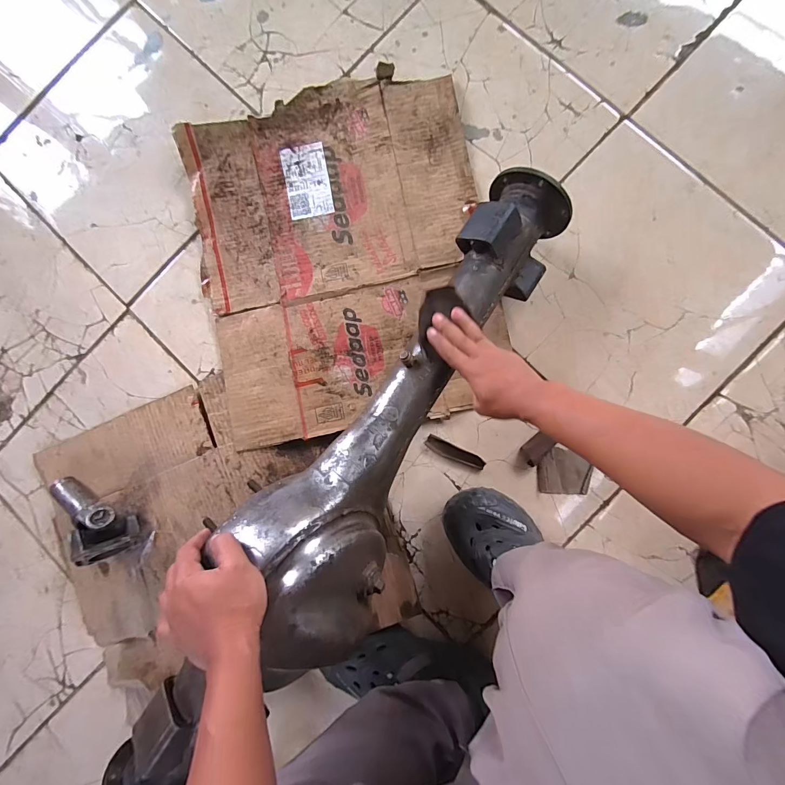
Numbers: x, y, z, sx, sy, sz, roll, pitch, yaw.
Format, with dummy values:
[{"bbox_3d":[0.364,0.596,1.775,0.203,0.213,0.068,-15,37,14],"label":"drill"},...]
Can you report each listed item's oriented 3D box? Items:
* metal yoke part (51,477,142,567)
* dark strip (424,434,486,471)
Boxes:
[{"bbox_3d":[-0.500,0.204,0.634,0.179,0.086,0.084,34,92,19],"label":"metal yoke part"},{"bbox_3d":[0.102,0.099,0.622,0.099,0.006,0.025,25,91,5],"label":"dark strip"}]

